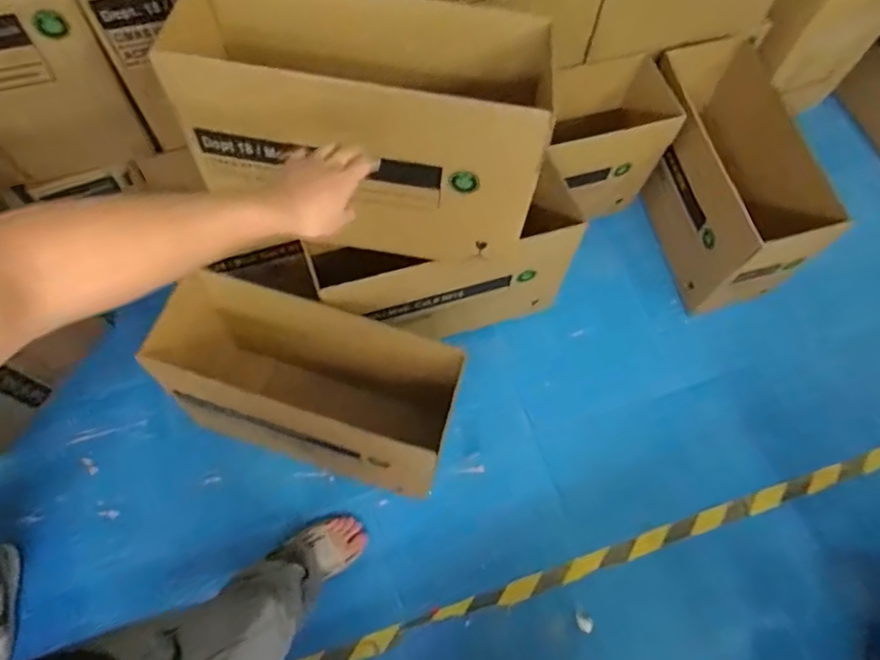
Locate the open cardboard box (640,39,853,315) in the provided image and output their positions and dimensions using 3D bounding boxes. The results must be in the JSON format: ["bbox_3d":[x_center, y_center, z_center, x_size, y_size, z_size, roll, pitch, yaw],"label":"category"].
[{"bbox_3d":[0.676,-0.372,1.409,0.231,0.327,0.578,-9,67,-7],"label":"open cardboard box"}]

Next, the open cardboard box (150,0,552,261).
[{"bbox_3d":[-0.123,-0.338,0.949,0.556,0.329,0.254,9,66,1],"label":"open cardboard box"}]

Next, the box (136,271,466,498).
[{"bbox_3d":[-0.275,0.123,1.178,0.563,0.328,0.241,18,67,5],"label":"box"}]

